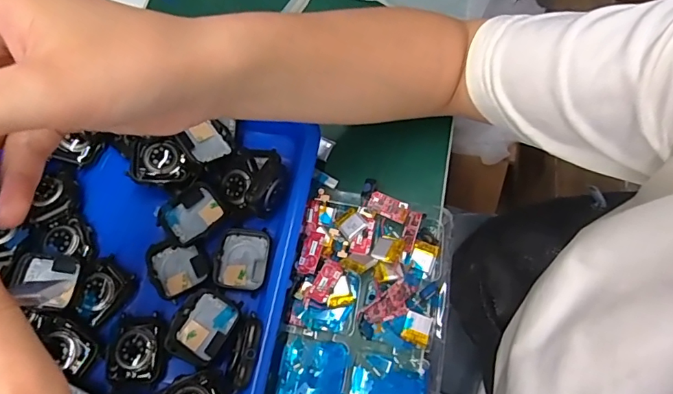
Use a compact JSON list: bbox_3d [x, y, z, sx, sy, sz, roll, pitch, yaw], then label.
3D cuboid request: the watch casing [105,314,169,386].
[{"bbox_3d":[-0.131,0.099,0.305,0.034,0.005,0.043,-3,69,1],"label":"watch casing"}]

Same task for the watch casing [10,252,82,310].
[{"bbox_3d":[-0.195,0.056,0.316,0.041,0.009,0.035,7,70,5],"label":"watch casing"}]

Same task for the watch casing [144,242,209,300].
[{"bbox_3d":[-0.109,0.048,0.327,0.036,0.011,0.039,-26,70,-8],"label":"watch casing"}]

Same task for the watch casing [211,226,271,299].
[{"bbox_3d":[-0.066,0.044,0.331,0.035,0.009,0.043,6,69,4],"label":"watch casing"}]

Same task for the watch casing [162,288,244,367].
[{"bbox_3d":[-0.085,0.085,0.309,0.037,0.013,0.046,26,72,11],"label":"watch casing"}]

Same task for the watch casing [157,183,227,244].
[{"bbox_3d":[-0.101,0.012,0.337,0.040,0.009,0.034,-39,73,-12],"label":"watch casing"}]

